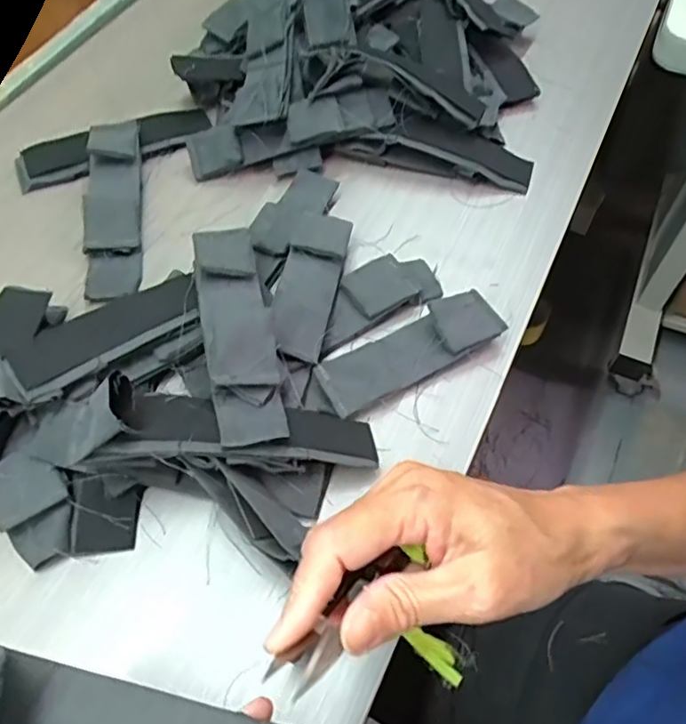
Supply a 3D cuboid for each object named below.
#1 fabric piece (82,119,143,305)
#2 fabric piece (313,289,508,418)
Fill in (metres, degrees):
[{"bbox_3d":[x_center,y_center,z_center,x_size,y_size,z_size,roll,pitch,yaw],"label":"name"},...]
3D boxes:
[{"bbox_3d":[-0.209,-0.144,0.550,0.050,0.030,0.194,-7,57,-3],"label":"fabric piece"},{"bbox_3d":[0.052,-0.012,0.469,0.148,0.011,0.051,-27,64,-12],"label":"fabric piece"}]

